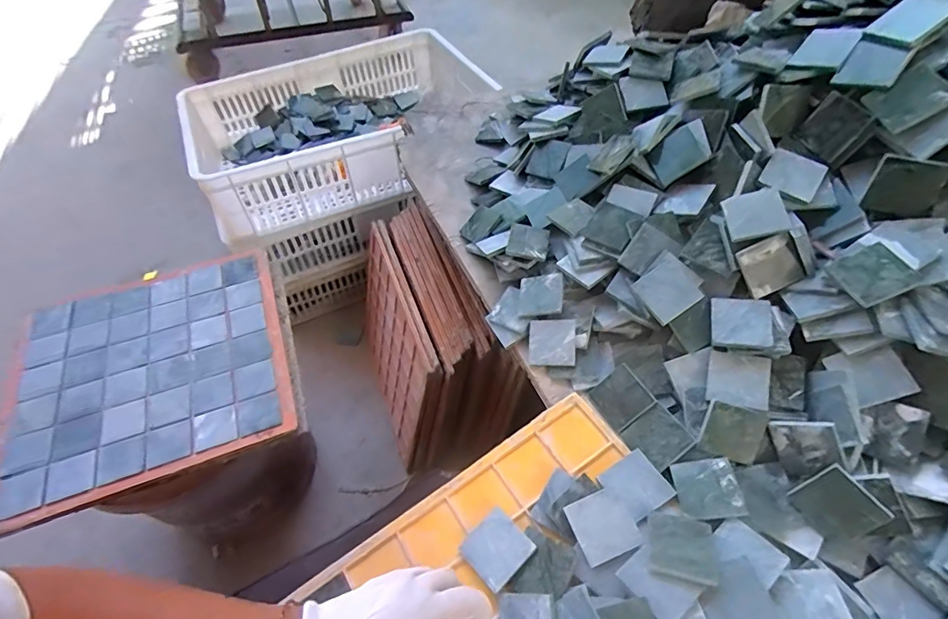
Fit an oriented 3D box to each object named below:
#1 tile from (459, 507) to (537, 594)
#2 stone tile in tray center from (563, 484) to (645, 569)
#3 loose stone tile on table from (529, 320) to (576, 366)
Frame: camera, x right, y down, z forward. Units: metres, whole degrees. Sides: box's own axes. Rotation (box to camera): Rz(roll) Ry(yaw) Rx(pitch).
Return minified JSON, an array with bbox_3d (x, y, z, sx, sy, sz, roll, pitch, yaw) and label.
[{"bbox_3d":[0.019,0.207,0.415,0.050,0.004,0.049,-41,53,-18],"label":"tile"},{"bbox_3d":[0.111,0.186,0.414,0.050,0.004,0.051,-23,60,-4],"label":"stone tile in tray center"},{"bbox_3d":[0.086,0.037,0.533,0.050,0.006,0.050,-3,72,23],"label":"loose stone tile on table"}]

